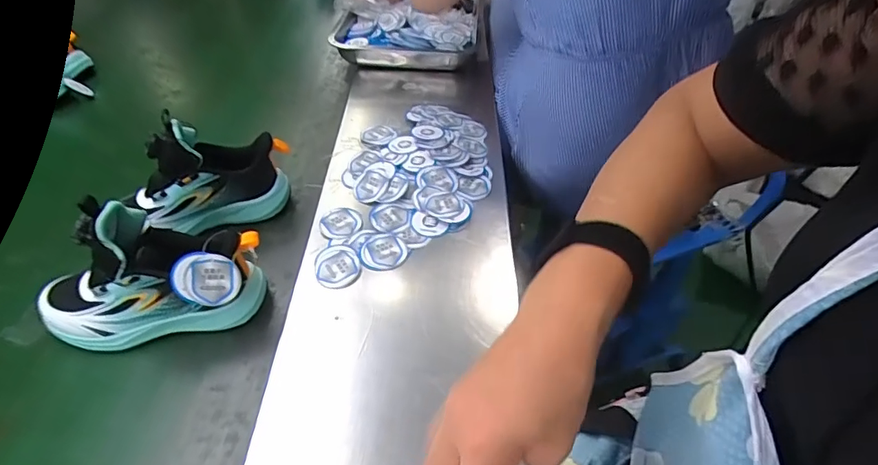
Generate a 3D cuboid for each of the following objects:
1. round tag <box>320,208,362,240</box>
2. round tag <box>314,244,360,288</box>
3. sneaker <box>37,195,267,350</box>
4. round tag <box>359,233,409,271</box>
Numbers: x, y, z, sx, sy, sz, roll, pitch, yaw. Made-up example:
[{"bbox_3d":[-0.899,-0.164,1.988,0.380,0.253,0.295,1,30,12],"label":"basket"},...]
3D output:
[{"bbox_3d":[-0.117,-0.014,0.581,0.049,0.007,0.053,1,46,-1],"label":"round tag"},{"bbox_3d":[-0.113,0.035,0.536,0.049,0.006,0.056,-7,46,-8],"label":"round tag"},{"bbox_3d":[-0.286,0.041,0.473,0.219,0.135,0.081,-7,46,-8],"label":"sneaker"},{"bbox_3d":[-0.062,0.020,0.548,0.051,0.005,0.051,1,46,-1],"label":"round tag"}]

